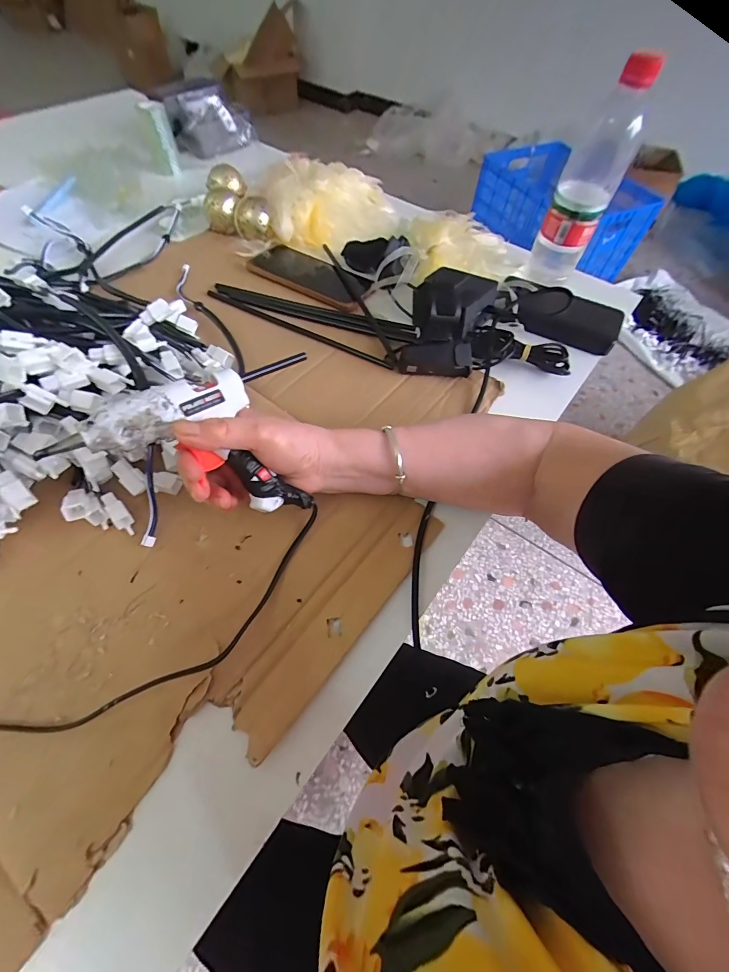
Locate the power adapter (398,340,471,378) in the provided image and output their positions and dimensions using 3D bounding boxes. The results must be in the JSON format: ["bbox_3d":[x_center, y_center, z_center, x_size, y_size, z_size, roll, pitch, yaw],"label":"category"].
[{"bbox_3d":[0.076,-0.137,0.405,0.075,0.033,0.022,5,59,2],"label":"power adapter"}]

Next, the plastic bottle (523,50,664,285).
[{"bbox_3d":[0.258,-0.349,0.430,0.064,0.190,0.061,25,62,12],"label":"plastic bottle"}]

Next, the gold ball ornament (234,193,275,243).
[{"bbox_3d":[-0.160,-0.382,0.536,0.051,0.044,0.052,-16,61,-12],"label":"gold ball ornament"}]

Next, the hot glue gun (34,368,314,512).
[{"bbox_3d":[-0.106,-0.036,0.271,0.165,0.035,0.098,24,77,-29],"label":"hot glue gun"}]

